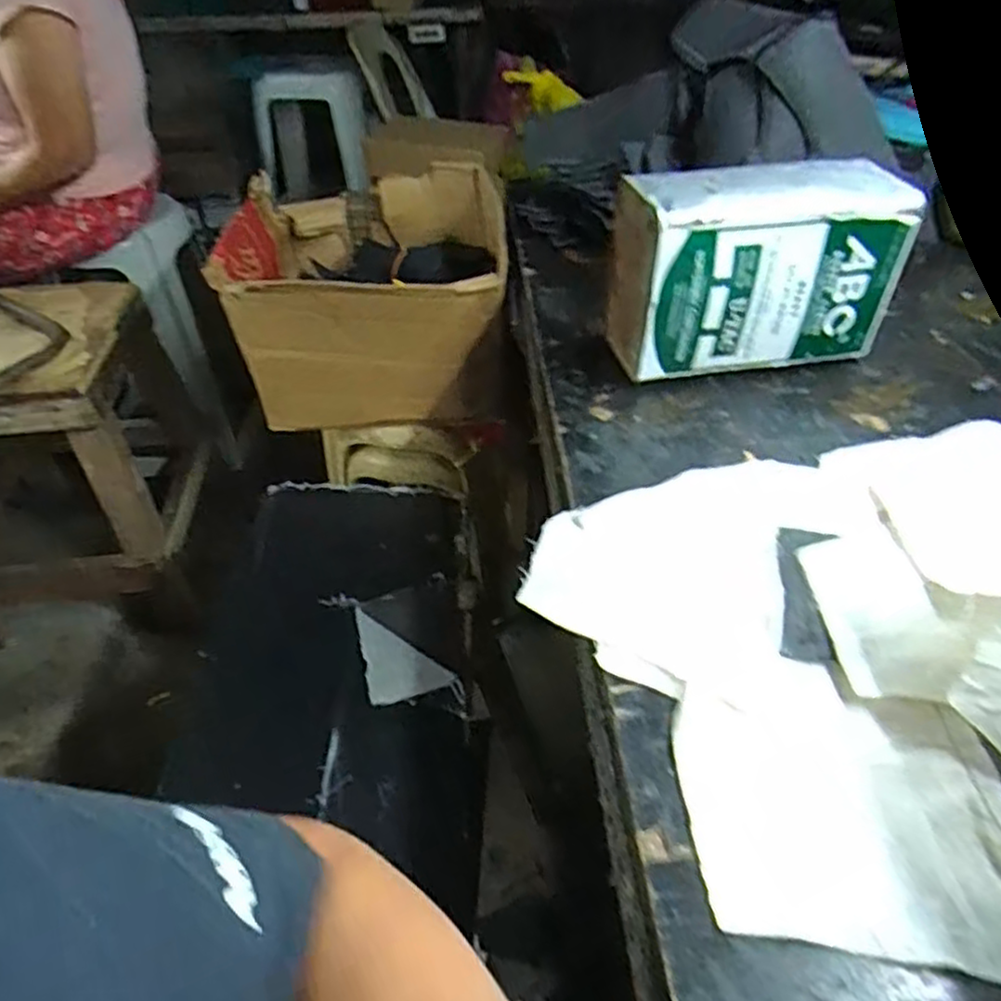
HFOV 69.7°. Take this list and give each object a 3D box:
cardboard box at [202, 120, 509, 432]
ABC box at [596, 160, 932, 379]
[{"bbox_3d":[-0.187,-0.304,1.079,0.392,0.229,0.399,0,43,2],"label":"cardboard box"},{"bbox_3d":[0.226,-0.202,0.645,0.235,0.165,0.095,-7,43,-6],"label":"ABC box"}]

